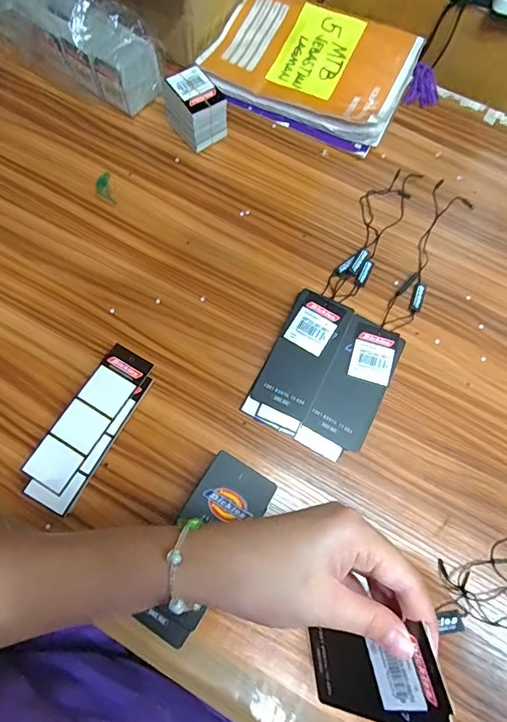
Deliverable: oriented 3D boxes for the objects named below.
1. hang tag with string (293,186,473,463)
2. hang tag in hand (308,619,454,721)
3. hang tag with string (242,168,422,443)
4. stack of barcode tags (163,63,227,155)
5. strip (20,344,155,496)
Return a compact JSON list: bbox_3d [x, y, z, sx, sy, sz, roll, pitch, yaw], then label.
[{"bbox_3d":[0.121,-0.048,0.407,0.051,0.009,0.286,26,72,7],"label":"hang tag with string"},{"bbox_3d":[0.064,0.173,0.254,0.010,0.107,0.044,-7,69,-32],"label":"hang tag in hand"},{"bbox_3d":[0.076,-0.068,0.411,0.050,0.012,0.280,27,72,7],"label":"hang tag with string"},{"bbox_3d":[-0.058,-0.246,0.449,0.043,0.051,0.056,-36,76,-13],"label":"stack of barcode tags"},{"bbox_3d":[-0.127,0.042,0.358,0.036,0.006,0.118,30,73,7],"label":"strip"}]

